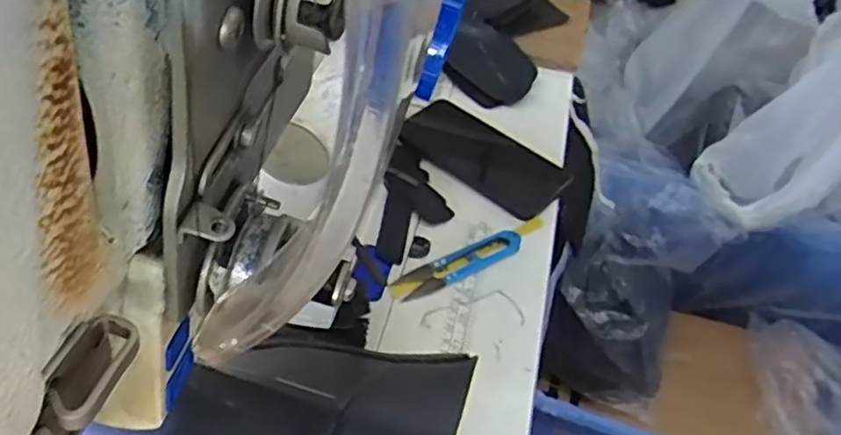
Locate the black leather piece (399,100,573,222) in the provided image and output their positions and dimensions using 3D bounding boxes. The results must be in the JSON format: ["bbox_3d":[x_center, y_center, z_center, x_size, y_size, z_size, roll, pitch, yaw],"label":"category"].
[{"bbox_3d":[0.058,-0.058,0.652,0.159,0.006,0.077,36,57,24],"label":"black leather piece"}]

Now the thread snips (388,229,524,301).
[{"bbox_3d":[0.032,0.036,0.555,0.114,0.009,0.028,-20,50,-25],"label":"thread snips"}]

